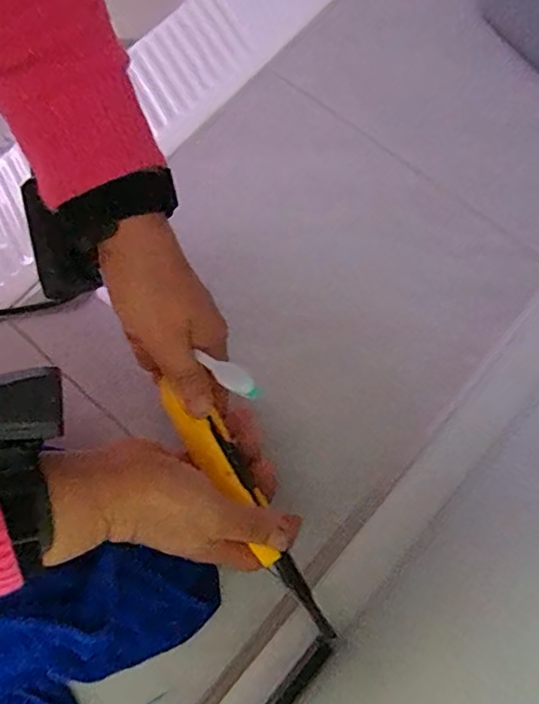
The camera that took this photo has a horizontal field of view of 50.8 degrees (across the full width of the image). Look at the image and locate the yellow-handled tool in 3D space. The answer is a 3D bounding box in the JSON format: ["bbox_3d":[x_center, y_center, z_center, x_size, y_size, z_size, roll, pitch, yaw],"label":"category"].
[{"bbox_3d":[-0.011,0.093,0.337,0.021,0.026,0.173,-33,94,-8],"label":"yellow-handled tool"}]

